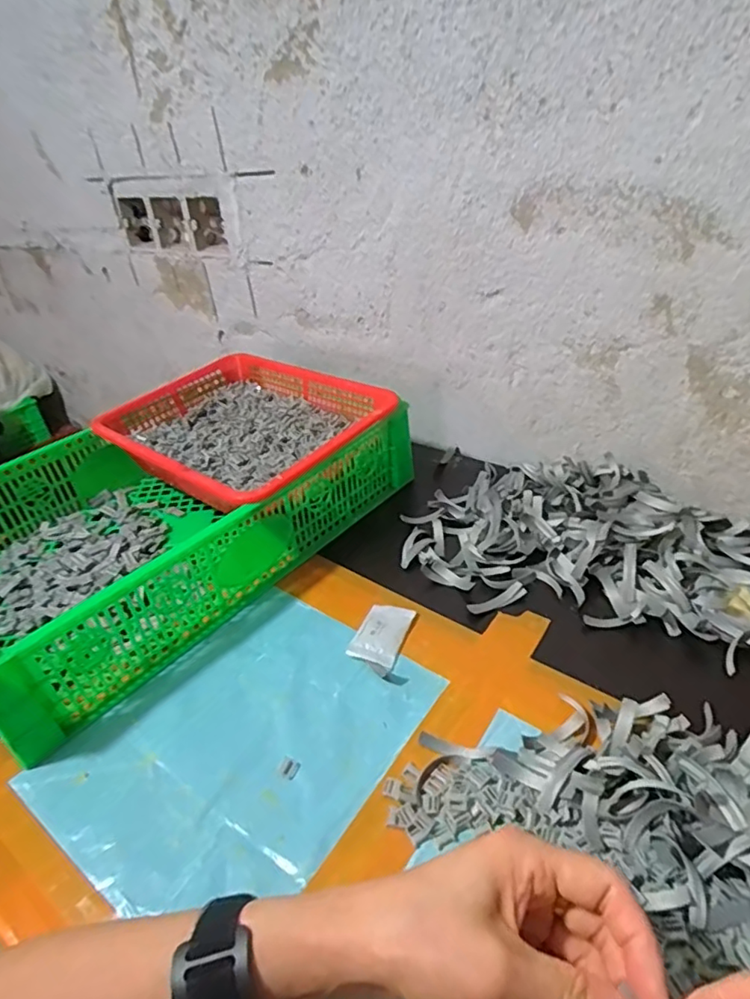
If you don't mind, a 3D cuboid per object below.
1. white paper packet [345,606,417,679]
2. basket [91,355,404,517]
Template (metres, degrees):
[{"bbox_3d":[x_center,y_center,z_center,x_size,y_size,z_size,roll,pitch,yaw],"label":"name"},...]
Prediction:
[{"bbox_3d":[0.006,0.115,0.481,0.039,0.012,0.073,7,36,20],"label":"white paper packet"},{"bbox_3d":[-0.144,-0.075,0.655,0.296,0.069,0.235,23,44,37],"label":"basket"}]

